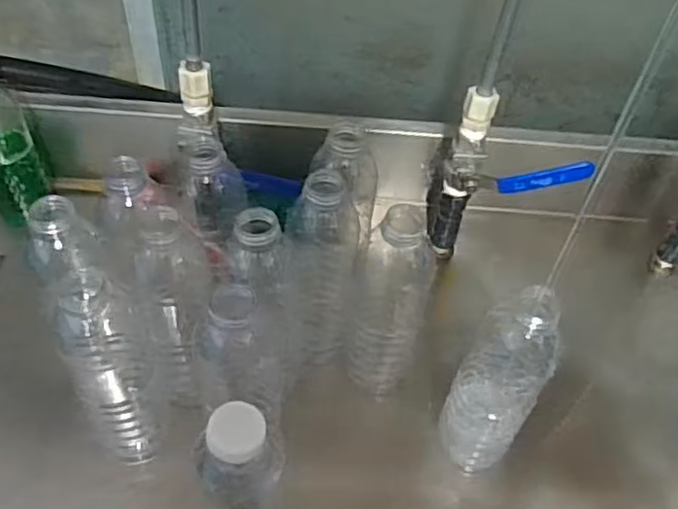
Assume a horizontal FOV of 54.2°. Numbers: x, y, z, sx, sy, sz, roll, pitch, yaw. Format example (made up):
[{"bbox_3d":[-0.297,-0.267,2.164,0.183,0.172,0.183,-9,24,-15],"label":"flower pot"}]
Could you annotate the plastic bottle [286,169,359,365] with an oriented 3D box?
[{"bbox_3d":[-0.014,0.013,0.551,0.056,0.185,0.062,5,49,-1],"label":"plastic bottle"}]

